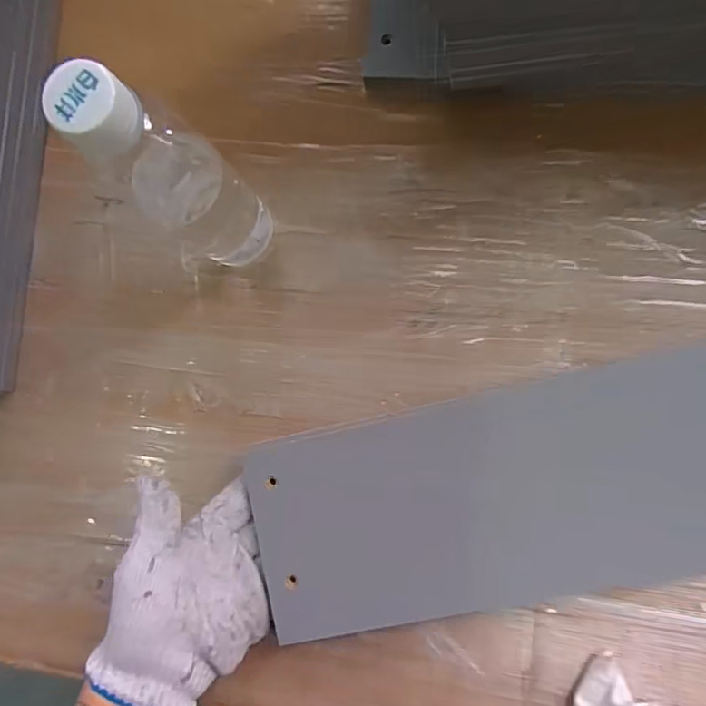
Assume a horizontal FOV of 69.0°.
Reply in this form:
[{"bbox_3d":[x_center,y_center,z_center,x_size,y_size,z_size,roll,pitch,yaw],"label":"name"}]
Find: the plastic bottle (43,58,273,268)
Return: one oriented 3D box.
[{"bbox_3d":[-0.097,-0.098,0.292,0.056,0.186,0.047,38,93,9],"label":"plastic bottle"}]

